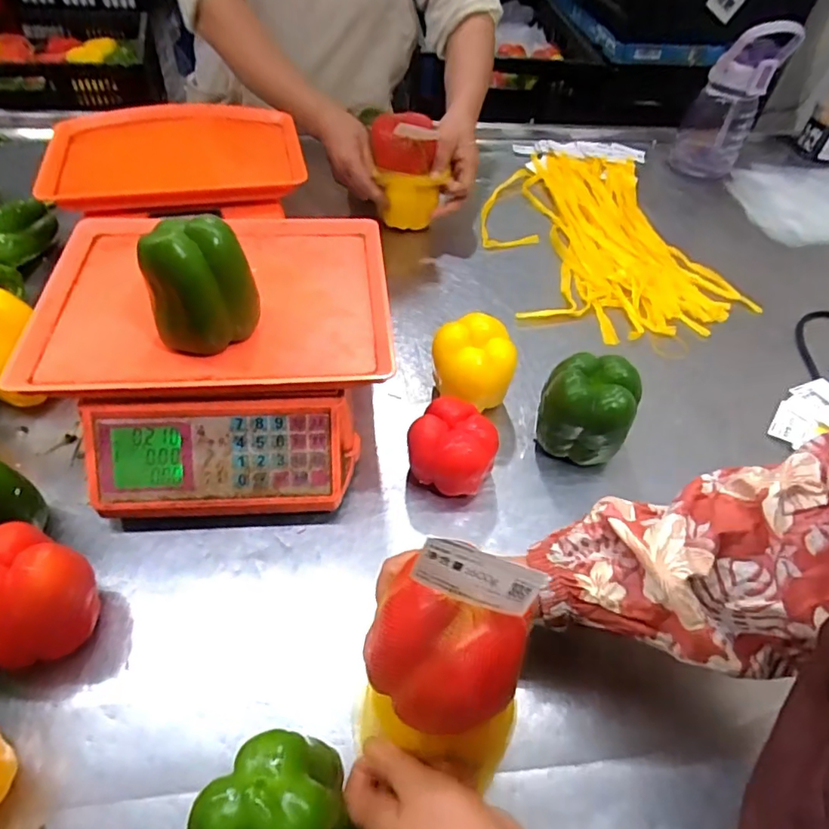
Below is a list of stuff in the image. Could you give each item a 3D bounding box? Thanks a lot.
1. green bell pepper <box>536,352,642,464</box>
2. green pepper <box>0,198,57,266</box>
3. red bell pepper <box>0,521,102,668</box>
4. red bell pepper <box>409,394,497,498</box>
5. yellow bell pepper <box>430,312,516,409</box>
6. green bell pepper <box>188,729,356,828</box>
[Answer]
[{"bbox_3d":[0.166,-0.002,0.546,0.085,0.101,0.069,22,51,13],"label":"green bell pepper"},{"bbox_3d":[-0.499,-0.227,0.681,0.055,0.051,0.113,7,50,0],"label":"green pepper"},{"bbox_3d":[-0.272,0.135,0.395,0.073,0.087,0.078,3,50,-3],"label":"red bell pepper"},{"bbox_3d":[0.034,0.035,0.521,0.079,0.069,0.070,16,50,8],"label":"red bell pepper"},{"bbox_3d":[0.060,-0.049,0.583,0.085,0.085,0.076,10,50,3],"label":"yellow bell pepper"},{"bbox_3d":[-0.068,0.217,0.298,0.076,0.081,0.076,3,50,-3],"label":"green bell pepper"}]

